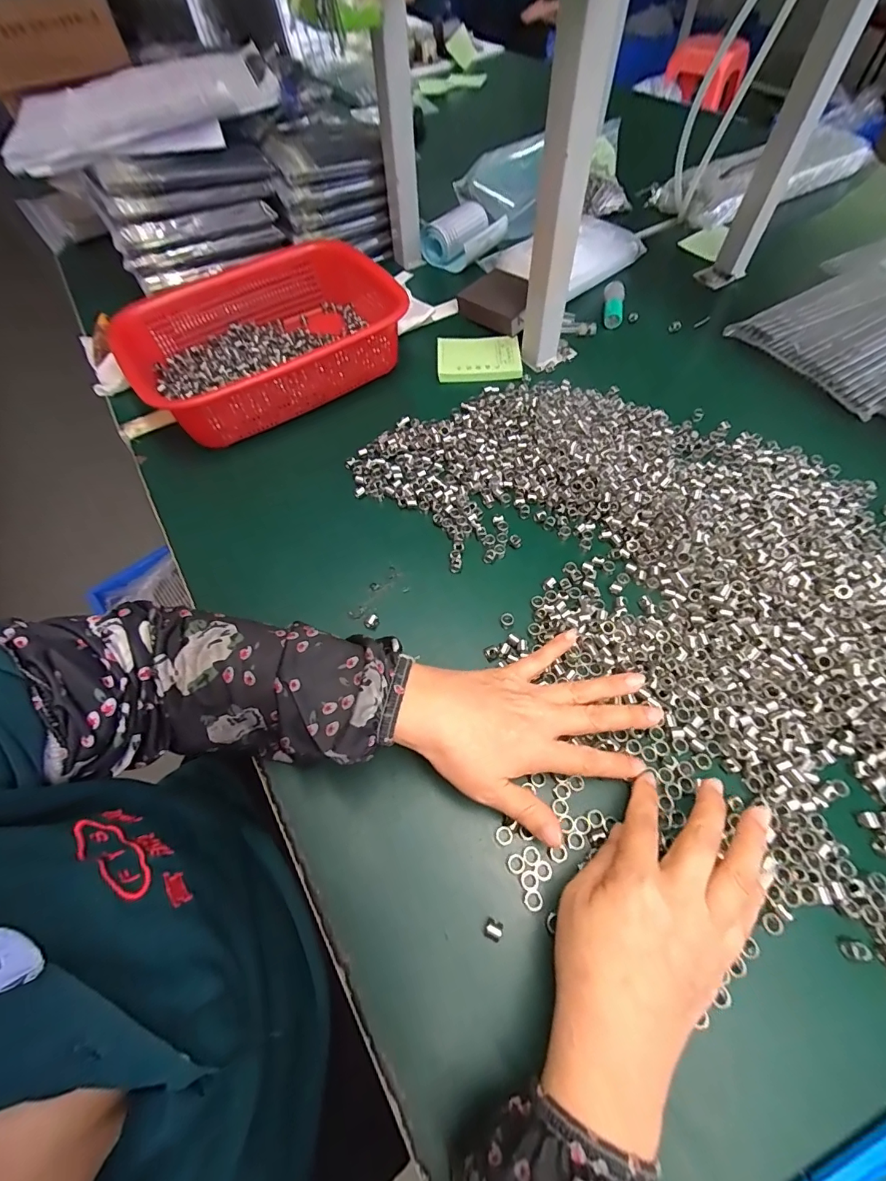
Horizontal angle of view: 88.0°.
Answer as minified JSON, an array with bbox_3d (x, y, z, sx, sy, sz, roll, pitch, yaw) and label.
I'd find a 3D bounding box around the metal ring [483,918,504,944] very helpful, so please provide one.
[{"bbox_3d":[0.030,0.197,0.265,0.010,0.005,0.010,19,63,12],"label":"metal ring"}]

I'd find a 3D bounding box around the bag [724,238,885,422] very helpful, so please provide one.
[{"bbox_3d":[0.523,-0.340,0.541,0.321,0.022,0.206,-29,63,-14],"label":"bag"}]

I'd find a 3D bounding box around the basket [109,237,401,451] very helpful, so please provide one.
[{"bbox_3d":[-0.178,-0.281,0.512,0.301,0.073,0.213,-29,63,-13],"label":"basket"}]

